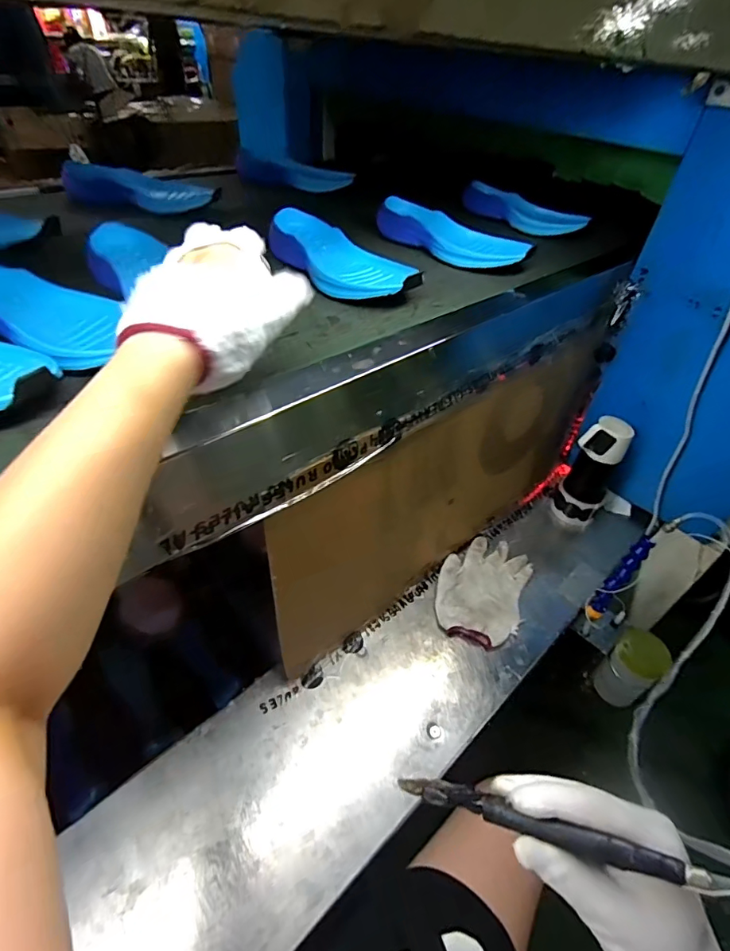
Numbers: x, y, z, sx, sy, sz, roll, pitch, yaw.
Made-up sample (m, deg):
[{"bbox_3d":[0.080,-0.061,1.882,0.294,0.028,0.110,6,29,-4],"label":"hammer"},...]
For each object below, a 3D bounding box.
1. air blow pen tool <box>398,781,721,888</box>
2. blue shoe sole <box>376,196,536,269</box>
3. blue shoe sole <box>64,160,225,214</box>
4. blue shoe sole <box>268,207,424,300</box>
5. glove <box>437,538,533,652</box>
[{"bbox_3d":[0.096,0.195,0.263,0.156,0.015,0.016,-3,36,30],"label":"air blow pen tool"},{"bbox_3d":[0.123,-0.356,0.684,0.073,0.049,0.237,-30,52,-32],"label":"blue shoe sole"},{"bbox_3d":[-0.359,-0.464,0.755,0.251,0.048,0.092,2,42,-4],"label":"blue shoe sole"},{"bbox_3d":[-0.036,-0.274,0.578,0.091,0.047,0.236,-25,50,-29],"label":"blue shoe sole"},{"bbox_3d":[0.188,0.180,0.752,0.132,0.021,0.190,18,44,17],"label":"glove"}]

